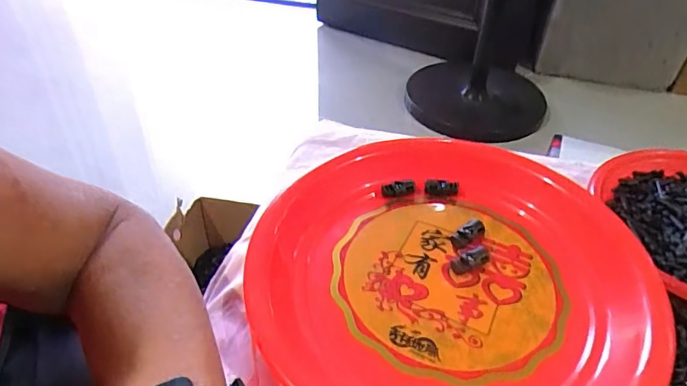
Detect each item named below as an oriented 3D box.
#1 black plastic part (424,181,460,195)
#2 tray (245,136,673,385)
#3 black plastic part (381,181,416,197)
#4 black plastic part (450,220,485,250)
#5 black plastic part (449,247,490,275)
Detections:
[{"bbox_3d":[0.081,-0.004,0.402,0.028,0.010,0.010,2,42,2],"label":"black plastic part"},{"bbox_3d":[0.068,0.048,0.332,0.252,0.023,0.256,11,43,11],"label":"tray"},{"bbox_3d":[0.045,-0.002,0.397,0.026,0.010,0.009,-9,42,-10],"label":"black plastic part"},{"bbox_3d":[0.091,0.030,0.356,0.028,0.006,0.012,-32,50,-15],"label":"black plastic part"},{"bbox_3d":[0.089,0.048,0.342,0.031,0.007,0.013,-21,46,-22],"label":"black plastic part"}]

